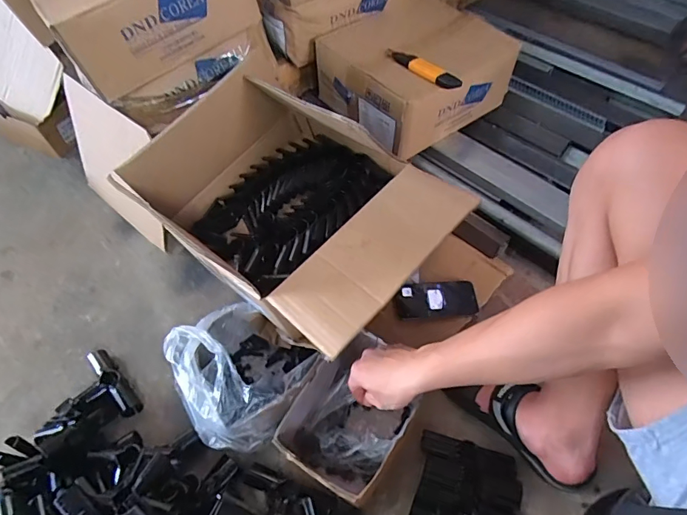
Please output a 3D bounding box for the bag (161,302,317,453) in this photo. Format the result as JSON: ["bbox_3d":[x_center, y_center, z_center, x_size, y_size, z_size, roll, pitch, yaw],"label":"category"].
[{"bbox_3d":[-0.162,0.179,0.698,0.204,0.141,0.181,37,65,25],"label":"bag"}]

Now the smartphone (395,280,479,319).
[{"bbox_3d":[0.165,0.072,0.807,0.141,0.015,0.068,-5,55,1],"label":"smartphone"}]

